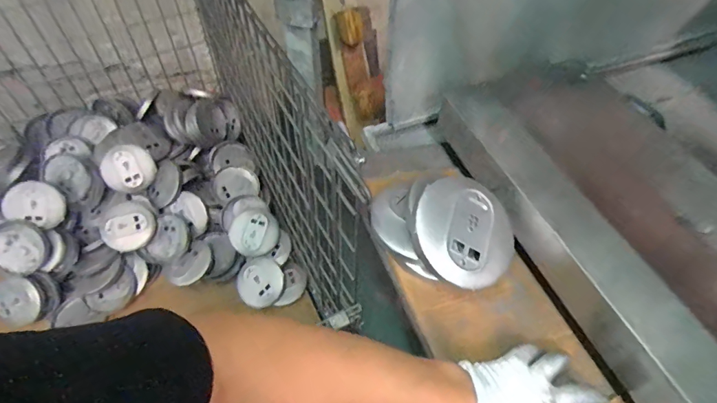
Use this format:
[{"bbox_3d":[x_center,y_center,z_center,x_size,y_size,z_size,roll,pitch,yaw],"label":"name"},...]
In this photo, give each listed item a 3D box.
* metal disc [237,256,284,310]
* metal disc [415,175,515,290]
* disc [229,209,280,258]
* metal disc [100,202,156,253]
[{"bbox_3d":[-0.262,0.219,1.116,0.122,0.011,0.125,0,90,-9],"label":"metal disc"},{"bbox_3d":[0.126,0.035,0.486,0.129,0.012,0.121,6,73,-19],"label":"metal disc"},{"bbox_3d":[-0.287,0.087,1.150,0.130,0.014,0.124,-1,98,-10],"label":"disc"},{"bbox_3d":[-0.613,0.070,1.103,0.125,0.122,0.024,-37,19,-11],"label":"metal disc"}]

